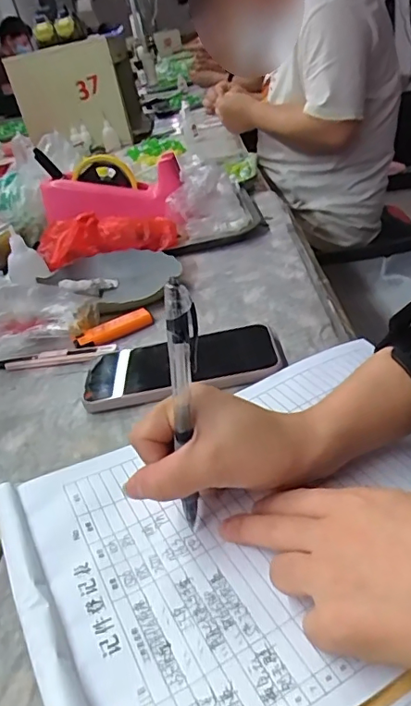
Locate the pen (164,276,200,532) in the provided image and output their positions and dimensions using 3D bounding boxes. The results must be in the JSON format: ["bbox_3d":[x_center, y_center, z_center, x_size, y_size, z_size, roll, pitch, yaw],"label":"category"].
[{"bbox_3d":[-0.010,0.030,0.279,0.015,0.138,0.011,-5,20,-8],"label":"pen"}]

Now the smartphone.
[{"bbox_3d":[-0.022,0.008,0.448,0.162,0.011,0.087,-11,30,3],"label":"smartphone"}]

